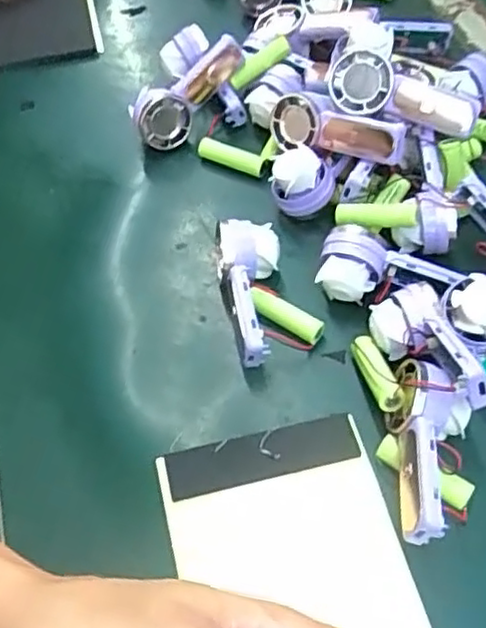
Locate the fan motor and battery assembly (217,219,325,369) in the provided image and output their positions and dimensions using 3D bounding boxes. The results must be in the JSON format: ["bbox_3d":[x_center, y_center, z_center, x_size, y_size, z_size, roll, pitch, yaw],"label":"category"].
[{"bbox_3d":[0.013,-0.014,0.413,0.047,0.034,0.086,-14,55,-5],"label":"fan motor and battery assembly"}]

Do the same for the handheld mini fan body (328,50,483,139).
[{"bbox_3d":[0.100,-0.137,0.432,0.091,0.032,0.030,16,47,2],"label":"handheld mini fan body"}]

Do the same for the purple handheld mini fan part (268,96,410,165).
[{"bbox_3d":[0.059,-0.116,0.440,0.097,0.031,0.025,23,35,31],"label":"purple handheld mini fan part"}]

